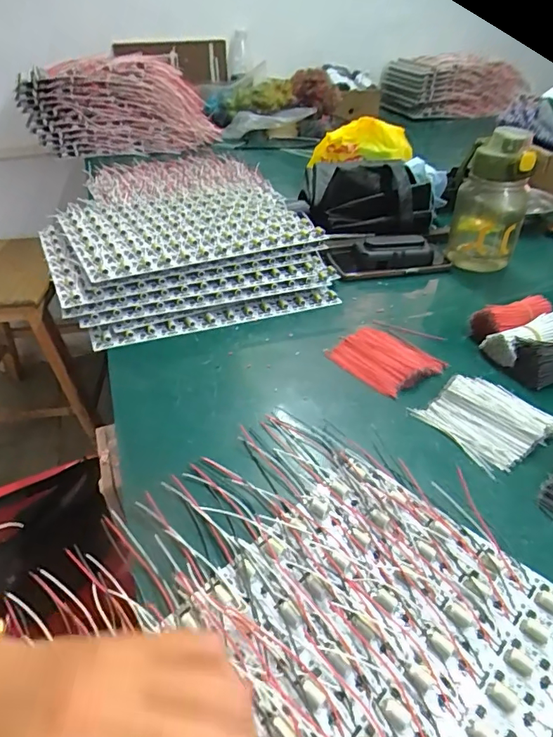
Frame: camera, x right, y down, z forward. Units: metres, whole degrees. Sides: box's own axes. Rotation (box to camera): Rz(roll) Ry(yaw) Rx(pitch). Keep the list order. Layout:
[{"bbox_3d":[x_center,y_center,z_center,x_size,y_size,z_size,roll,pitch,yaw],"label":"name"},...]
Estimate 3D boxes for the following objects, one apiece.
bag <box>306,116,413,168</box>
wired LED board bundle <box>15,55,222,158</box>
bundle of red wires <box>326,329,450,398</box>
[{"bbox_3d":[0.161,-0.428,0.907,0.192,0.075,0.093,-1,36,5],"label":"bag"},{"bbox_3d":[-0.370,-0.629,1.140,0.433,0.192,0.145,-8,36,-5],"label":"wired LED board bundle"},{"bbox_3d":[0.110,-0.012,0.479,0.080,0.014,0.090,-26,45,-31],"label":"bundle of red wires"}]

